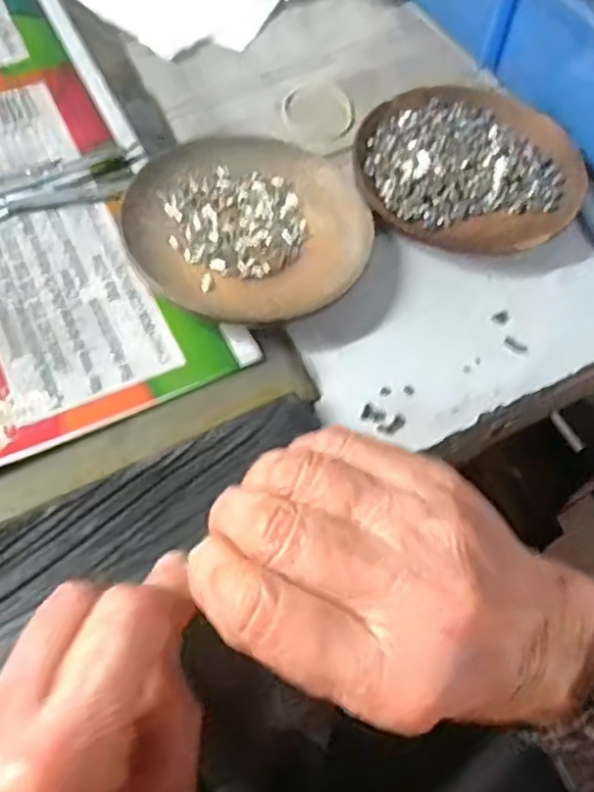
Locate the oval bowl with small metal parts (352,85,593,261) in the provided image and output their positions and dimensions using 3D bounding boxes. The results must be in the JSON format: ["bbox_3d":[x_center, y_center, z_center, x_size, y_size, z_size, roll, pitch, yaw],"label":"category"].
[{"bbox_3d":[0.088,-0.118,0.355,0.112,0.020,0.105,18,60,7],"label":"oval bowl with small metal parts"}]

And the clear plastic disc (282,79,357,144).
[{"bbox_3d":[0.012,-0.162,0.390,0.042,0.007,0.052,9,59,2],"label":"clear plastic disc"}]

